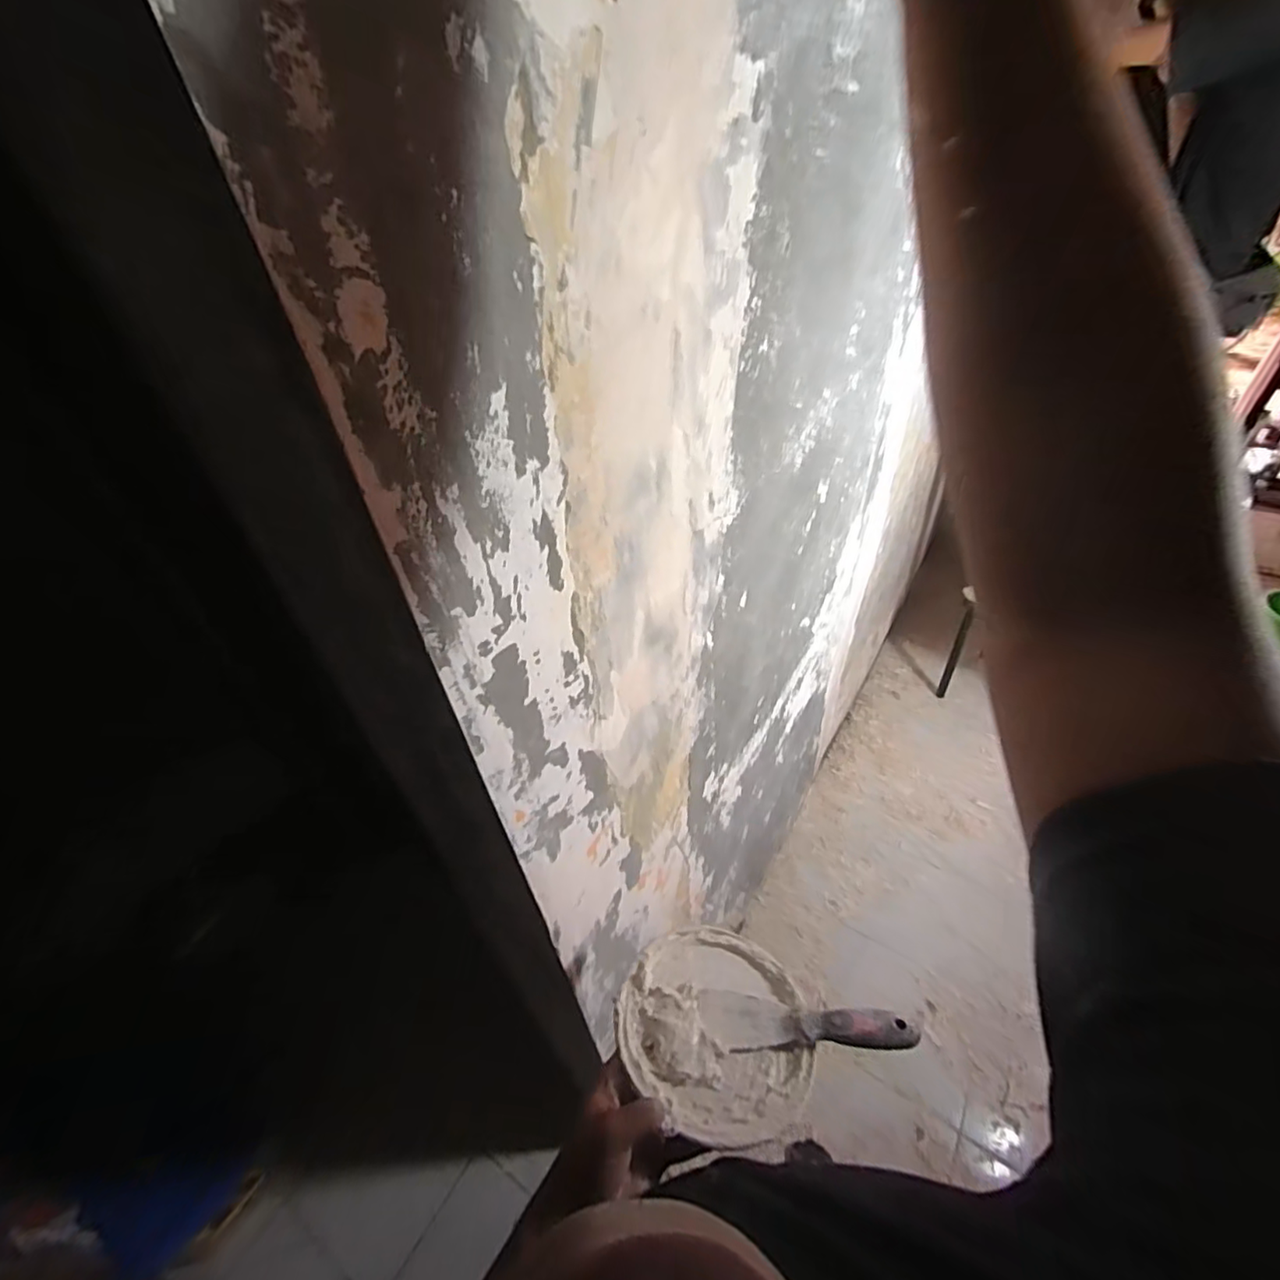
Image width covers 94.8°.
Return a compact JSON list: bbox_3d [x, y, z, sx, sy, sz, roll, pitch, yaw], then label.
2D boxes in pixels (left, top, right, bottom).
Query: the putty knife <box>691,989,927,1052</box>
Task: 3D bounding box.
[{"bbox_3d":[0.149,0.350,0.530,0.190,0.013,0.046,2,43,8],"label":"putty knife"}]

